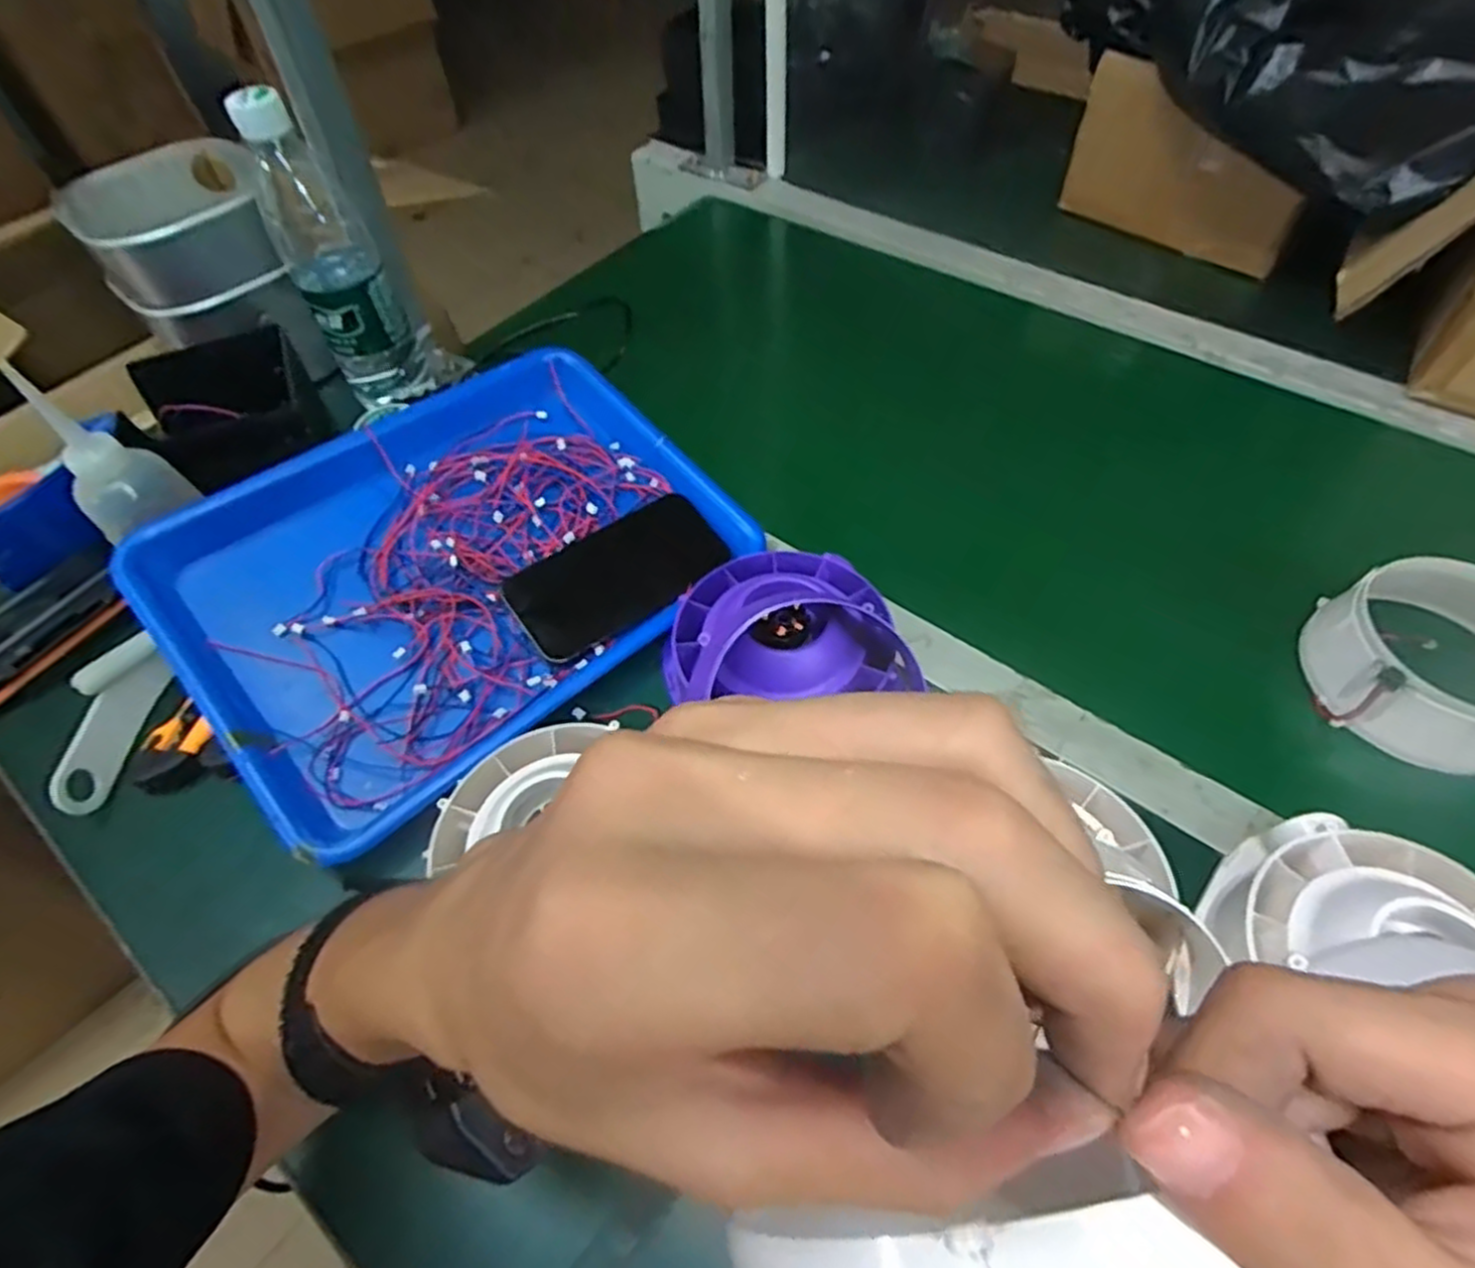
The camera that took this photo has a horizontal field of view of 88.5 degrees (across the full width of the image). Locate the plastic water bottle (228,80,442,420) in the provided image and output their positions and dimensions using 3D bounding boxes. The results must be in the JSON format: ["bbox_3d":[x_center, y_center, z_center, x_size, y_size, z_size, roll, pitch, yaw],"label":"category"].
[{"bbox_3d":[-0.302,-0.279,0.576,0.066,0.225,0.080,-28,57,-16],"label":"plastic water bottle"}]

